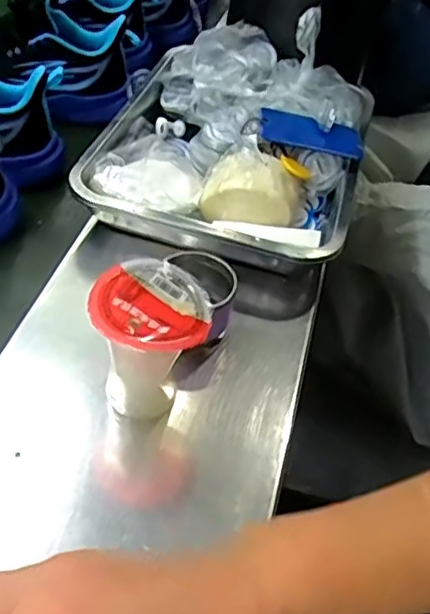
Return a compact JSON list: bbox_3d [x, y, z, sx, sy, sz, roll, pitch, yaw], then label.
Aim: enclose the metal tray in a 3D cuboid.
[{"bbox_3d":[0.015,-0.182,0.684,0.279,0.081,0.336,12,43,9],"label":"metal tray"}]

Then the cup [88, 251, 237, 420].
[{"bbox_3d":[-0.045,0.026,0.460,0.079,0.100,0.091,25,49,16],"label":"cup"}]

